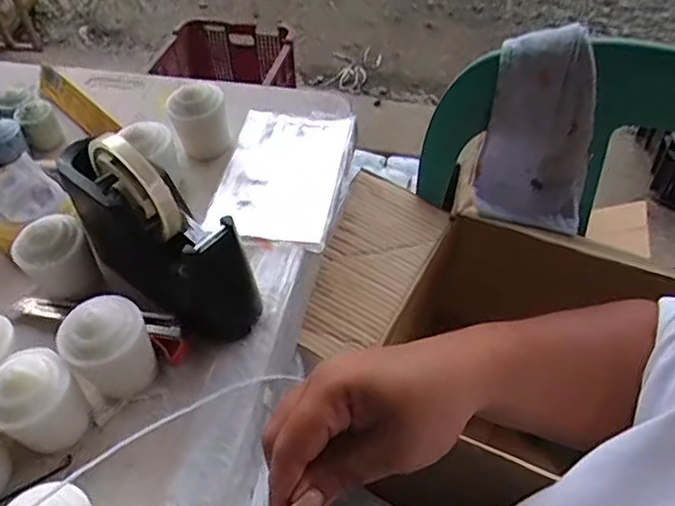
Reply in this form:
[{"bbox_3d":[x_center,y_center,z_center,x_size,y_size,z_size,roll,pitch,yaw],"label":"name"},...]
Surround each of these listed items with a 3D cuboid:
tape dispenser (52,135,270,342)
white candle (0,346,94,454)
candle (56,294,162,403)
[{"bbox_3d":[-0.144,-0.018,0.452,0.180,0.131,0.060,31,56,24],"label":"tape dispenser"},{"bbox_3d":[-0.197,0.103,0.391,0.056,0.065,0.054,0,49,0],"label":"white candle"},{"bbox_3d":[-0.160,0.068,0.414,0.045,0.075,0.054,31,56,24],"label":"candle"}]

